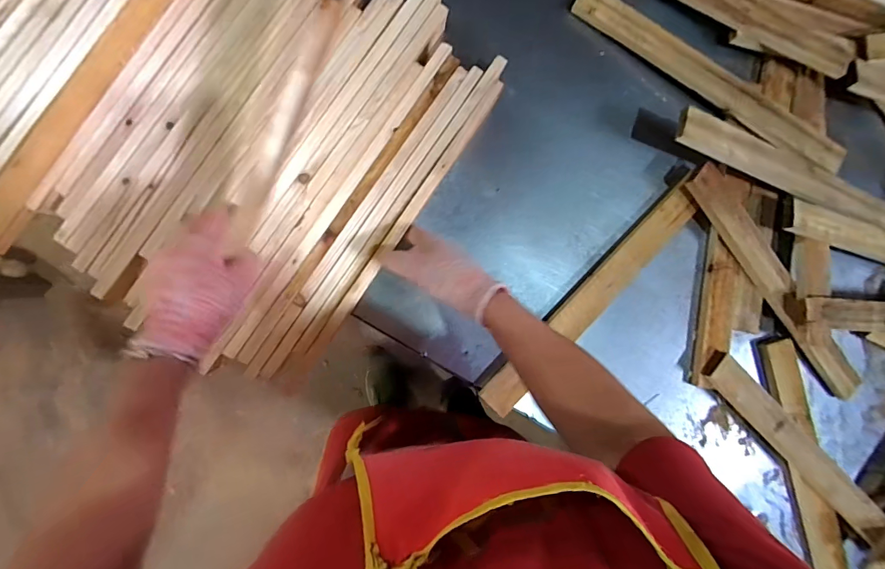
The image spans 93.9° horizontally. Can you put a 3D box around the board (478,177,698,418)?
[{"bbox_3d":[0.238,0.021,0.646,0.054,0.038,0.467,45,83,-6],"label":"board"}]

